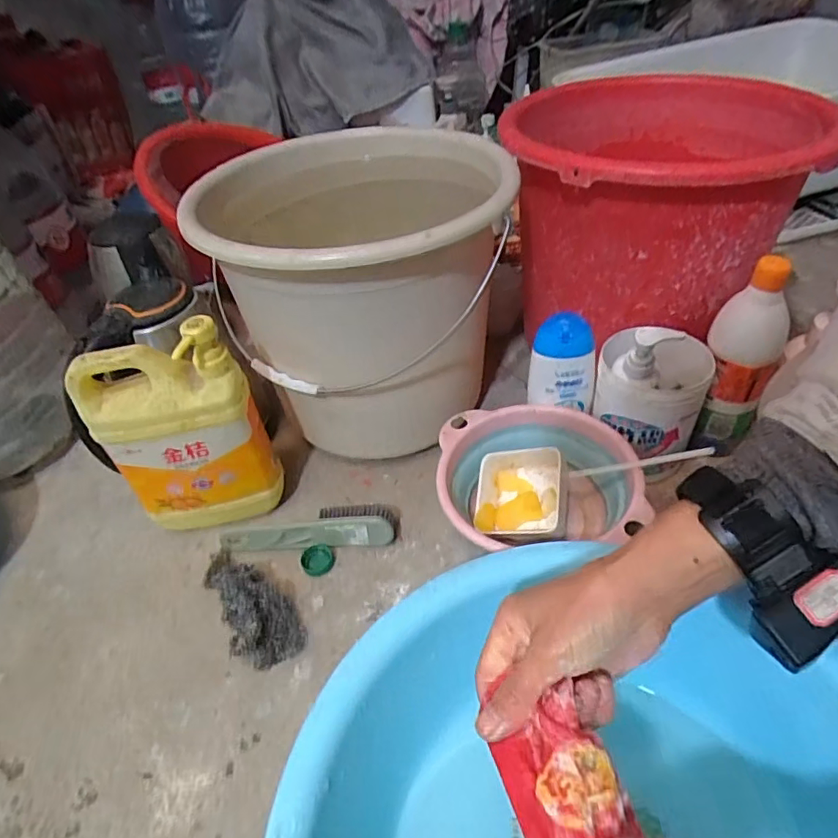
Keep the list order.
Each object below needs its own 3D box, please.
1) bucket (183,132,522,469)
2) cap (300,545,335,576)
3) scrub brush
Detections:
[{"bbox_3d":[-0.055,-0.170,0.637,0.314,0.265,0.326,-5,43,4],"label":"bucket"},{"bbox_3d":[-0.103,0.143,0.559,0.031,0.010,0.030,-5,43,4],"label":"cap"},{"bbox_3d":[-0.116,0.110,0.573,0.180,0.034,0.040,-5,43,4],"label":"scrub brush"}]

